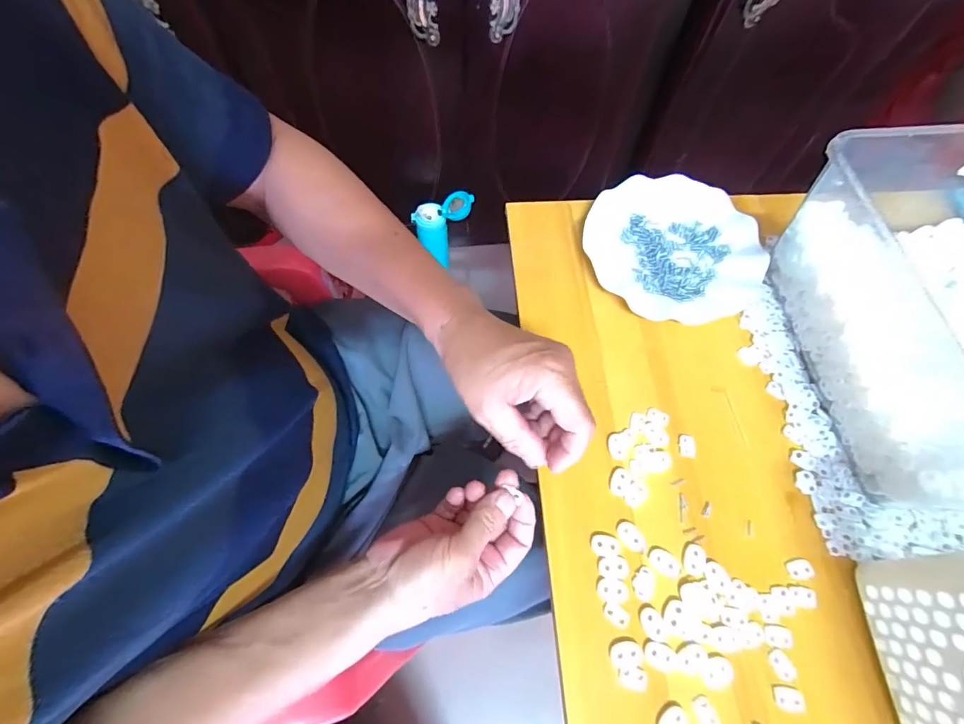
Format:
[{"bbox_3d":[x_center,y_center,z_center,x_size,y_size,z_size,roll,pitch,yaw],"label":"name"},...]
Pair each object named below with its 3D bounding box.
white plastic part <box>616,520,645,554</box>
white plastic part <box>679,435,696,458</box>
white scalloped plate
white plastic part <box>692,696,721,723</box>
[{"bbox_3d":[0.122,0.142,0.348,0.016,0.004,0.026,-39,73,-17],"label":"white plastic part"},{"bbox_3d":[0.184,0.075,0.383,0.015,0.004,0.019,10,66,3],"label":"white plastic part"},{"bbox_3d":[0.205,-0.124,0.460,0.170,0.023,0.178,1,66,-1],"label":"white scalloped plate"},{"bbox_3d":[0.159,0.250,0.304,0.015,0.004,0.022,-17,68,-9],"label":"white plastic part"}]

